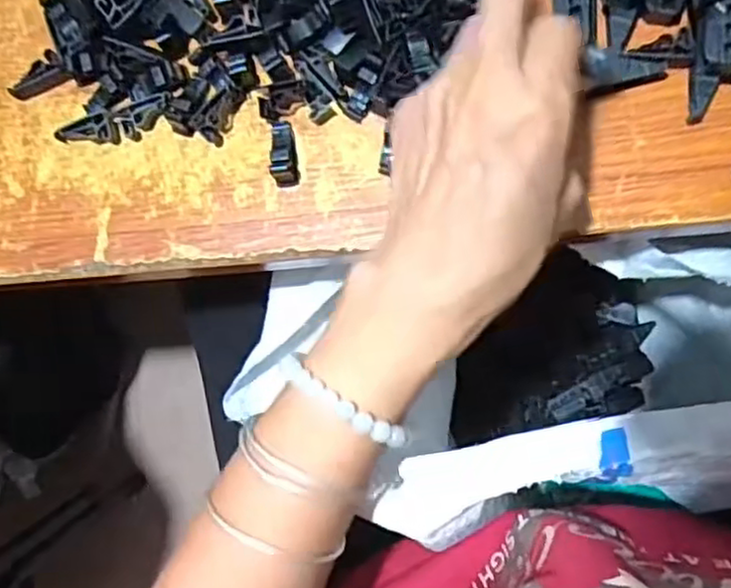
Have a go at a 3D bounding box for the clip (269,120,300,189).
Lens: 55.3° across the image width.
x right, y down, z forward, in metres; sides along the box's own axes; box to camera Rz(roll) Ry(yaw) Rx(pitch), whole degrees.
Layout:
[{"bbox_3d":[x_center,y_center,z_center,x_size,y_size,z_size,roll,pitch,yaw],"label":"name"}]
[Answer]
[{"bbox_3d":[-0.039,-0.067,0.328,0.011,0.011,0.032,-10,83,7],"label":"clip"}]

